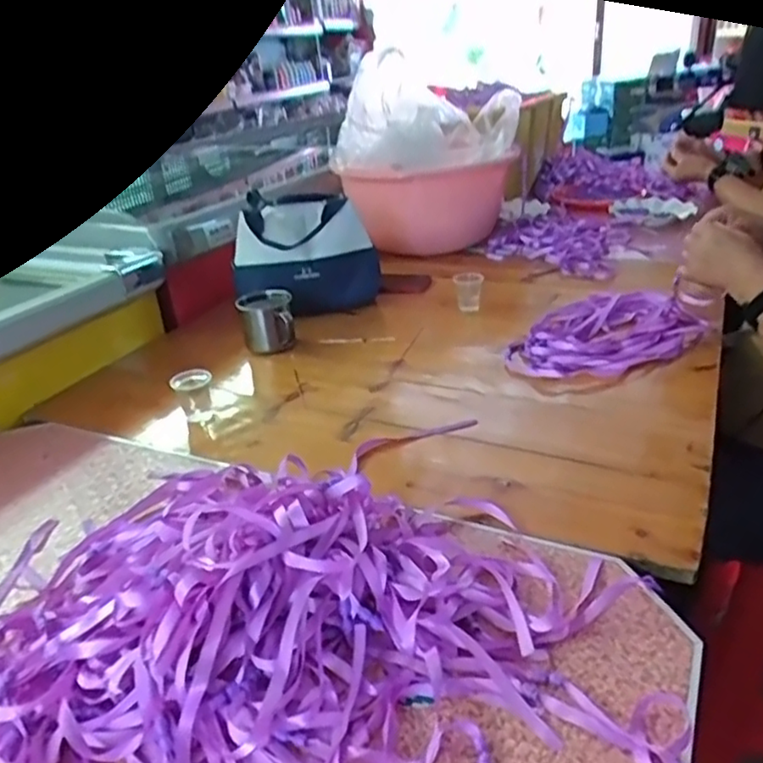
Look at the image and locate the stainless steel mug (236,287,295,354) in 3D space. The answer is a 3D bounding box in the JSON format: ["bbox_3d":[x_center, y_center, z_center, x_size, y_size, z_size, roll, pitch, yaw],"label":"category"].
[{"bbox_3d":[-0.180,-0.090,1.044,0.084,0.085,0.076,-8,27,-6],"label":"stainless steel mug"}]

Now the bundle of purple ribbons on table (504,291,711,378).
[{"bbox_3d":[0.342,-0.071,0.999,0.337,0.027,0.195,-18,29,-24],"label":"bundle of purple ribbons on table"}]

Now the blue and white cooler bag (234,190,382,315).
[{"bbox_3d":[-0.138,-0.226,1.198,0.255,0.192,0.134,-13,28,-15],"label":"blue and white cooler bag"}]

